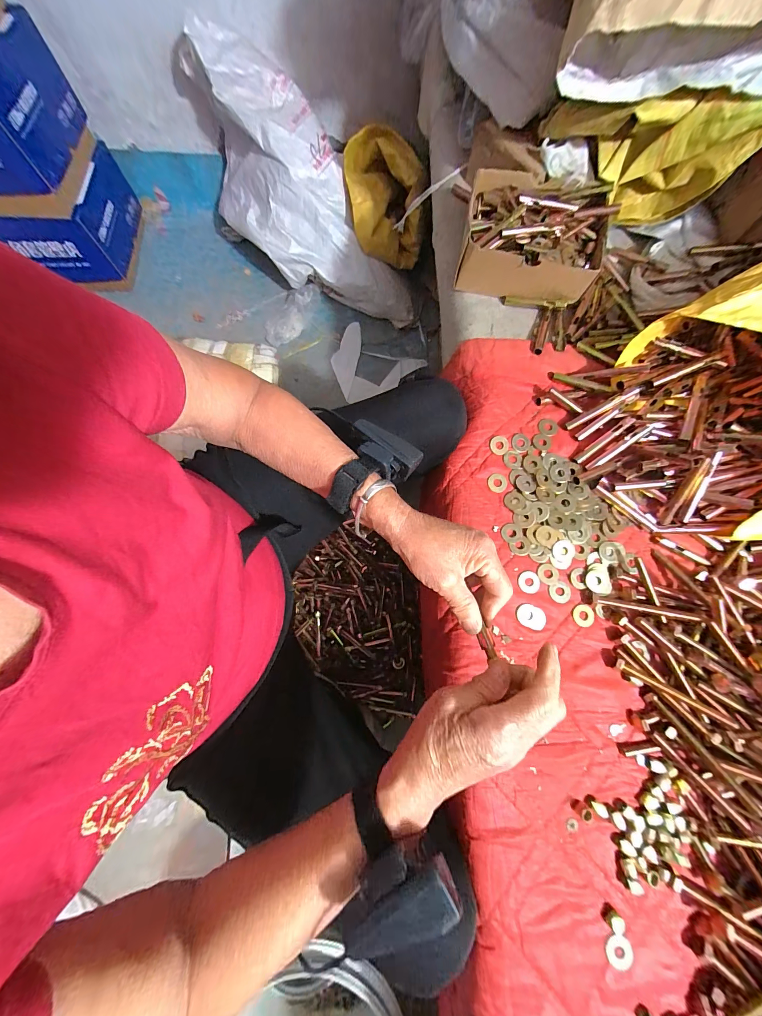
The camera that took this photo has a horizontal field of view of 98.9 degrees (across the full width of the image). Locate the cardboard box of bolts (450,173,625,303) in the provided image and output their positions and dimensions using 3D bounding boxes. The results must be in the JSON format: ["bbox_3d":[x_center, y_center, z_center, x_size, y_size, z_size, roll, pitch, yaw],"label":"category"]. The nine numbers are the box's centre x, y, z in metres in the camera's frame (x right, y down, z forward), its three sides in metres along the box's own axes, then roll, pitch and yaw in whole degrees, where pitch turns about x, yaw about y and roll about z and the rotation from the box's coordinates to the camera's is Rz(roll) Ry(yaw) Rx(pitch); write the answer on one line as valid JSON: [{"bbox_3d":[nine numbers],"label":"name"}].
[{"bbox_3d":[0.216,-0.395,0.477,0.196,0.071,0.151,16,76,4],"label":"cardboard box of bolts"}]

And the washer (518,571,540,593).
[{"bbox_3d":[0.176,0.088,0.386,0.025,0.004,0.025,1,75,0],"label":"washer"}]

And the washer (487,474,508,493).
[{"bbox_3d":[0.148,-0.032,0.414,0.025,0.004,0.023,0,75,0],"label":"washer"}]

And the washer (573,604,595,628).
[{"bbox_3d":[0.235,0.125,0.377,0.022,0.004,0.024,2,75,0],"label":"washer"}]

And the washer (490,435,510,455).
[{"bbox_3d":[0.154,-0.081,0.422,0.024,0.005,0.026,0,75,0],"label":"washer"}]

